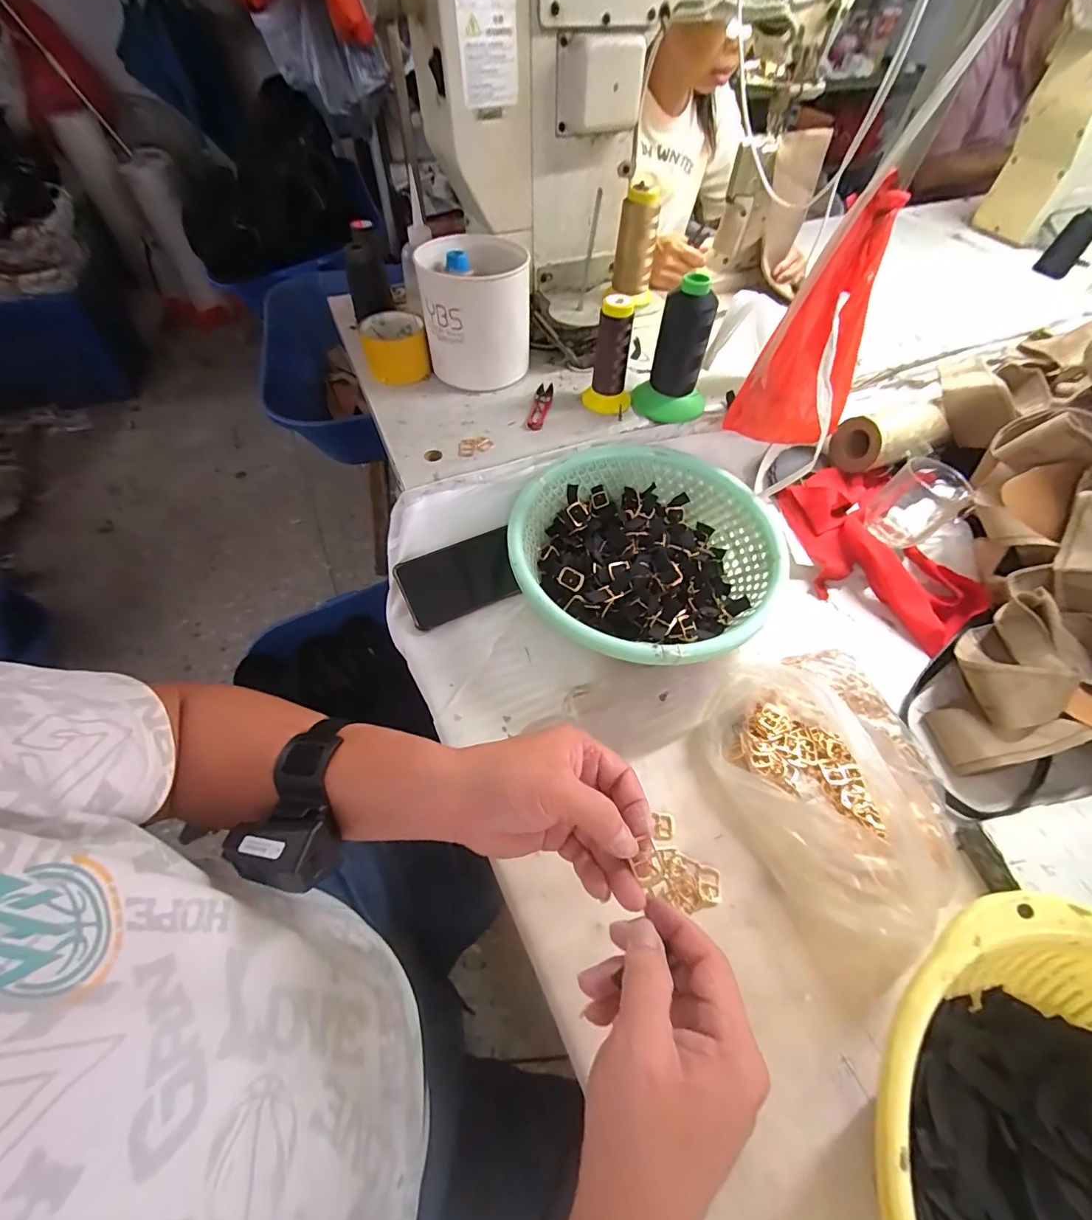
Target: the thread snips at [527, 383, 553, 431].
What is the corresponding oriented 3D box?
[{"bbox_3d":[-0.006,-0.247,0.583,0.020,0.009,0.097,8,56,3],"label":"thread snips"}]

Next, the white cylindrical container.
[{"bbox_3d":[-0.093,-0.379,0.608,0.120,0.123,0.146,-11,57,-9],"label":"white cylindrical container"}]

